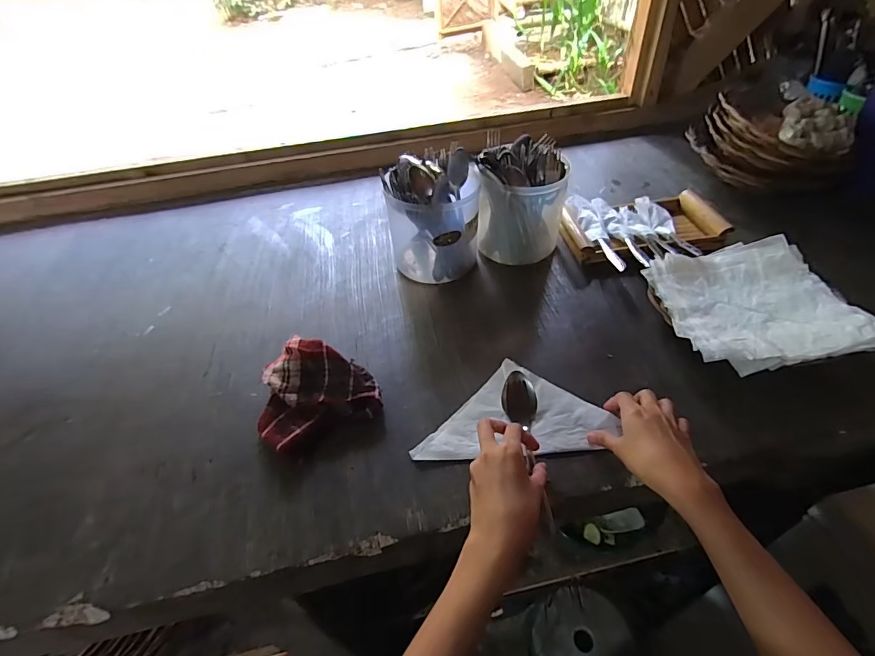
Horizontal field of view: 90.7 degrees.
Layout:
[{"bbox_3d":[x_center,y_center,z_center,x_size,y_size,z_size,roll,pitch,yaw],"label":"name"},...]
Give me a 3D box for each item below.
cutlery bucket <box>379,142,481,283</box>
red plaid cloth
[{"bbox_3d":[-0.003,-0.167,0.659,0.129,0.168,0.124,-2,46,2],"label":"cutlery bucket"},{"bbox_3d":[-0.146,0.074,0.505,0.133,0.065,0.111,-29,51,-22],"label":"red plaid cloth"}]

